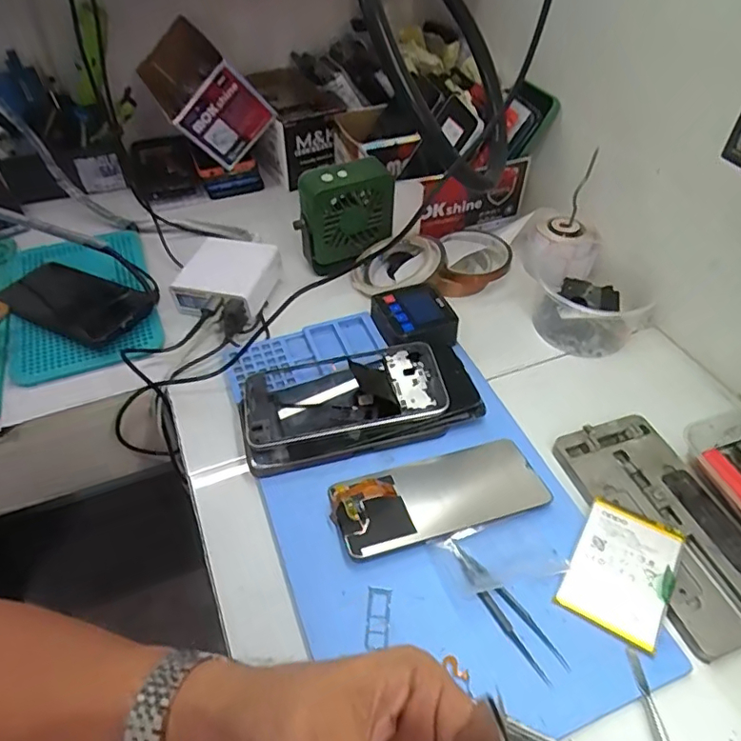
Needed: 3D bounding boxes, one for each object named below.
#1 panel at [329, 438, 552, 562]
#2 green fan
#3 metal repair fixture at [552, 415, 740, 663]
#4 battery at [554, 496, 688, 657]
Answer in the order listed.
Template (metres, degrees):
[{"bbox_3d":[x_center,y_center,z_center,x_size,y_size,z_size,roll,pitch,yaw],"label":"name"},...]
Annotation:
[{"bbox_3d":[0.052,0.094,0.419,0.159,0.012,0.067,-10,44,-14],"label":"panel"},{"bbox_3d":[-0.029,-0.167,0.603,0.104,0.107,0.041,-19,51,-18],"label":"green fan"},{"bbox_3d":[0.221,0.110,0.412,0.090,0.012,0.176,-13,49,-13],"label":"metal repair fixture"},{"bbox_3d":[0.174,0.134,0.380,0.063,0.007,0.091,25,54,22],"label":"battery"}]

